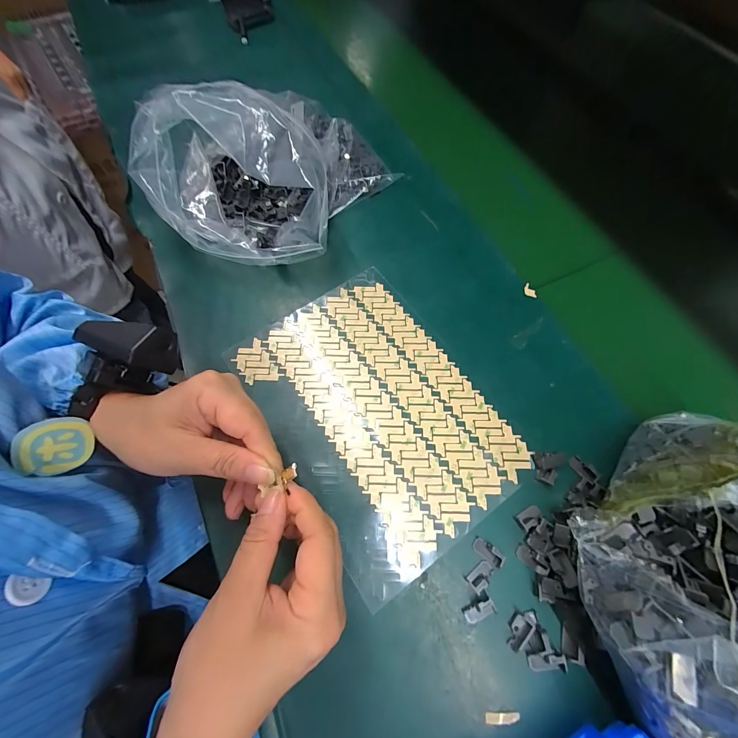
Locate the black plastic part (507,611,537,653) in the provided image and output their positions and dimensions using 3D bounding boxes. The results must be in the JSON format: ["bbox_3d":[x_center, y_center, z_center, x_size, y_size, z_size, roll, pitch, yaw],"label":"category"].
[{"bbox_3d":[0.103,0.176,0.217,0.011,0.011,0.027,40,73,16],"label":"black plastic part"}]

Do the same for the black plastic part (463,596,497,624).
[{"bbox_3d":[0.077,0.168,0.223,0.021,0.009,0.011,-24,69,-9],"label":"black plastic part"}]

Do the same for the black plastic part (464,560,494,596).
[{"bbox_3d":[0.081,0.149,0.231,0.021,0.008,0.012,-40,72,-14],"label":"black plastic part"}]

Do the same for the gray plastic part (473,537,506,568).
[{"bbox_3d":[0.088,0.134,0.236,0.023,0.008,0.010,35,72,15],"label":"gray plastic part"}]

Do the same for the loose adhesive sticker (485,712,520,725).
[{"bbox_3d":[0.084,0.219,0.201,0.021,0.004,0.005,0,67,1],"label":"loose adhesive sticker"}]

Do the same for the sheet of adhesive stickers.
[{"bbox_3d":[0.003,0.033,0.283,0.167,0.004,0.242,-32,71,-12],"label":"sheet of adhesive stickers"}]

